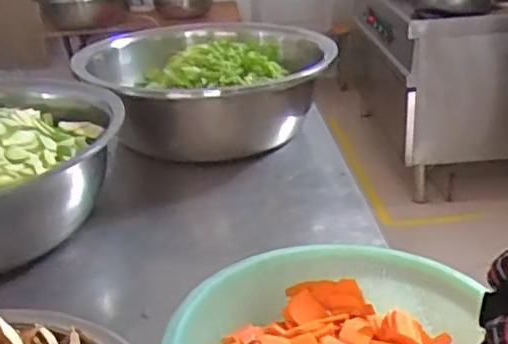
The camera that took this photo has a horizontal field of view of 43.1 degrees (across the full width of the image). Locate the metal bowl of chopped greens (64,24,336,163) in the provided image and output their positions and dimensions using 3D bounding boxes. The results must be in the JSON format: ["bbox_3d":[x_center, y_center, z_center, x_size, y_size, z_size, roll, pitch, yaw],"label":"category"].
[{"bbox_3d":[-0.075,-0.178,1.401,0.542,0.186,0.563,-2,25,1],"label":"metal bowl of chopped greens"}]

